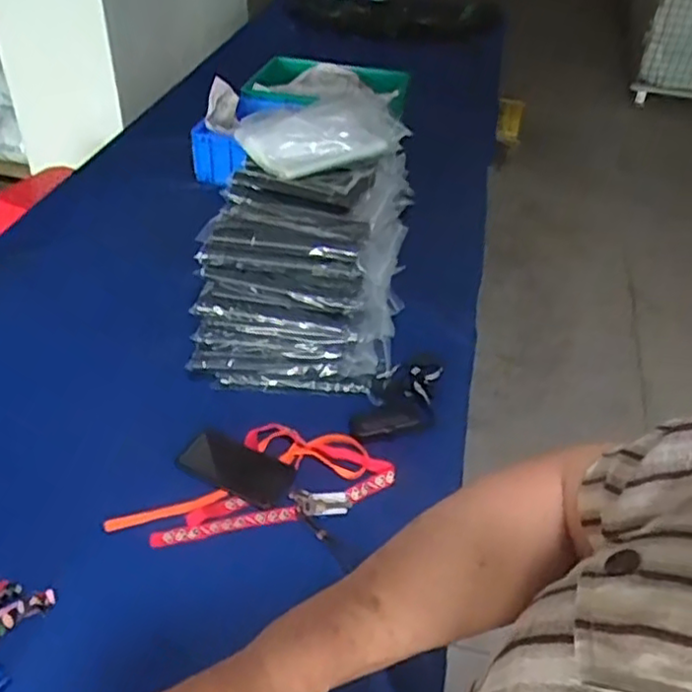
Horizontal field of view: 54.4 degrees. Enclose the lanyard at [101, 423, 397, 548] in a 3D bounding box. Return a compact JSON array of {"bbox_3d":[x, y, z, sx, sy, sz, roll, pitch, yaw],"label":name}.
[{"bbox_3d":[-0.129,0.188,0.959,0.380,0.021,0.164,-7,40,-12],"label":"lanyard"}]

